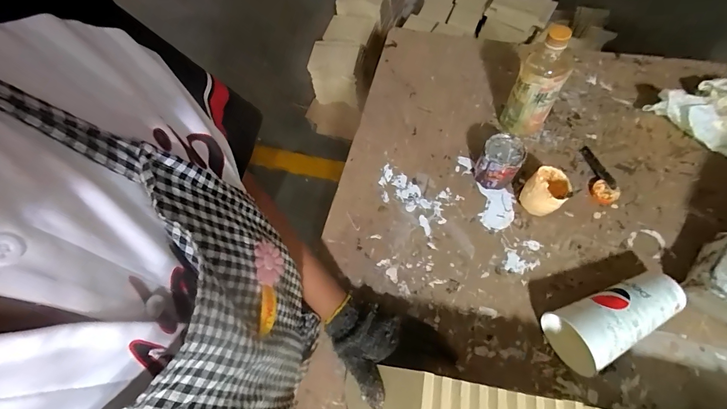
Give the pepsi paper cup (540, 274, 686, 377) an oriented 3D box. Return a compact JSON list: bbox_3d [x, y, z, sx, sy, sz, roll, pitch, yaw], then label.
[{"bbox_3d":[0.330,0.155,0.473,0.174,0.080,0.076,-18,65,-5],"label":"pepsi paper cup"}]

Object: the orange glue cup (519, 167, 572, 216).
[{"bbox_3d":[0.279,-0.015,0.562,0.058,0.072,0.060,-41,69,-15],"label":"orange glue cup"}]

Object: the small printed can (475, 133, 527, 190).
[{"bbox_3d":[0.220,-0.068,0.586,0.061,0.074,0.065,-1,65,3],"label":"small printed can"}]

